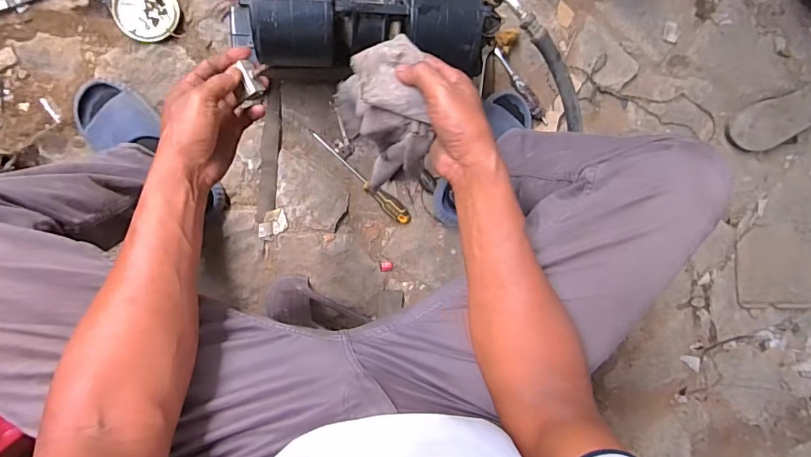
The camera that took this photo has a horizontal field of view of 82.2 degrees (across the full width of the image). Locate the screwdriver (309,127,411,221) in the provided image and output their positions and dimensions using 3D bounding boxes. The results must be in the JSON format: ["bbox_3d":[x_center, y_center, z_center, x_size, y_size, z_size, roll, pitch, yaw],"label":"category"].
[{"bbox_3d":[-0.089,-0.096,0.902,0.250,0.025,0.031,41,86,-8],"label":"screwdriver"}]

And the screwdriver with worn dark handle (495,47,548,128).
[{"bbox_3d":[0.237,-0.289,0.957,0.032,0.015,0.180,-42,98,-5],"label":"screwdriver with worn dark handle"}]

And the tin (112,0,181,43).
[{"bbox_3d":[-0.464,-0.388,0.829,0.112,0.019,0.105,0,93,-9],"label":"tin"}]

